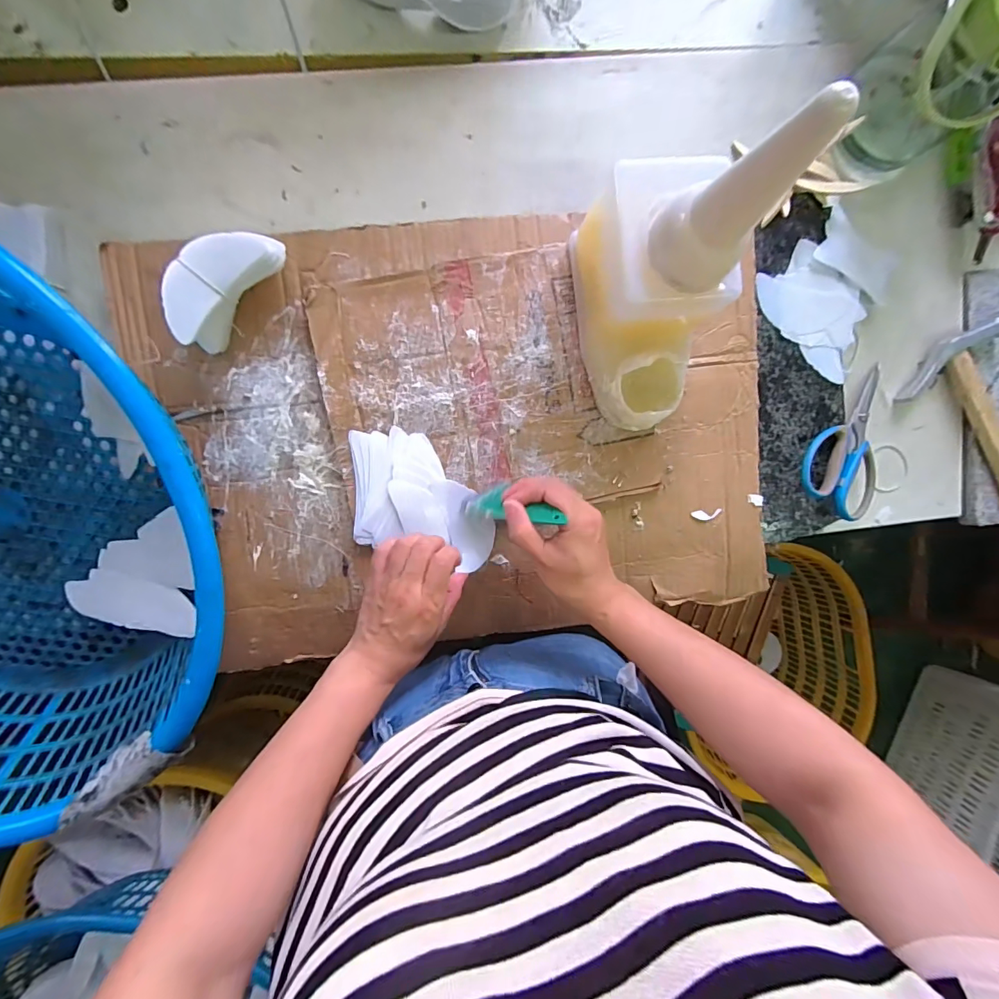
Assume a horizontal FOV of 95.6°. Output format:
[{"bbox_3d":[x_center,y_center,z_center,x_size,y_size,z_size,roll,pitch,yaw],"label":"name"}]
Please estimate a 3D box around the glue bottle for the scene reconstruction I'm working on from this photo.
[{"bbox_3d":[0.147,-0.170,0.360,0.103,0.256,0.199,-8,95,-4],"label":"glue bottle"}]

